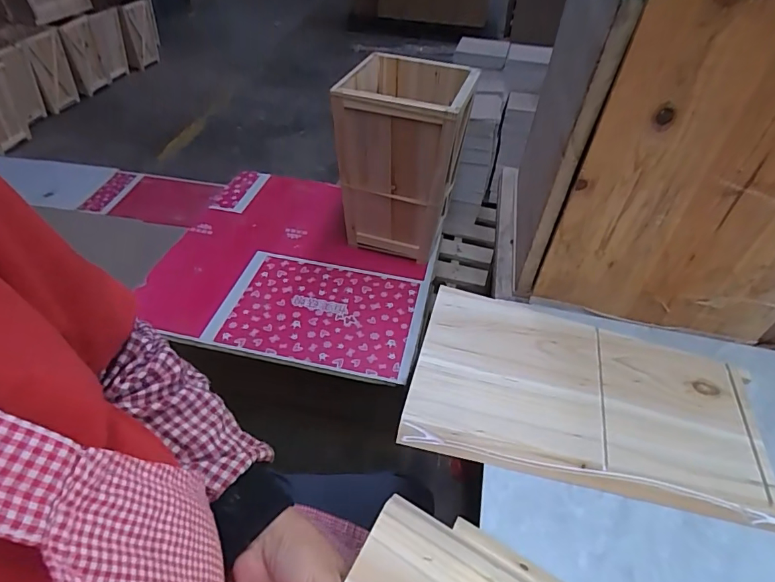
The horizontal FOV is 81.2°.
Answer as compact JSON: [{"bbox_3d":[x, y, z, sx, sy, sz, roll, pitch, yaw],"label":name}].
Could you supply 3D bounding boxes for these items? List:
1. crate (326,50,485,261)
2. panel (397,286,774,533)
[{"bbox_3d":[0.030,-0.293,1.033,0.248,0.389,0.284,13,45,11],"label":"crate"},{"bbox_3d":[0.213,0.109,0.494,0.355,0.017,0.211,12,45,10],"label":"panel"}]

